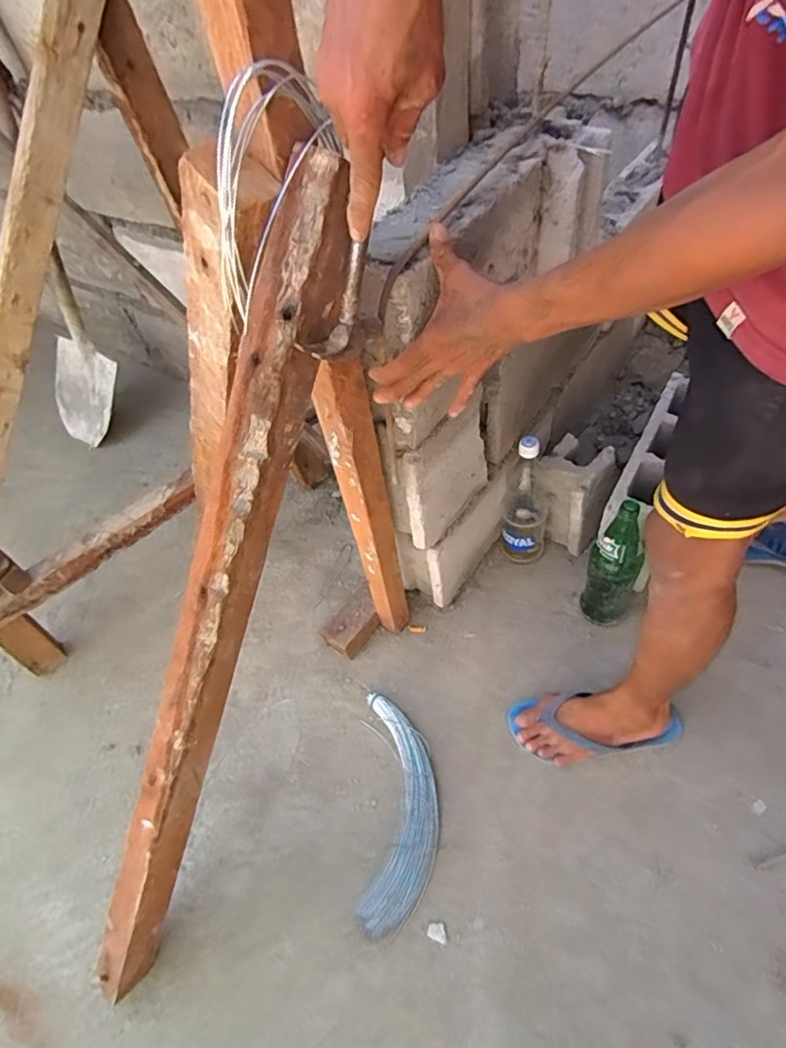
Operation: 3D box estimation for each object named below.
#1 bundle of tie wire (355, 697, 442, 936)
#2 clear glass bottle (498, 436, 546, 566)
[{"bbox_3d":[0.012,0.418,0.802,0.109,0.033,0.310,-3,52,6],"label":"bundle of tie wire"},{"bbox_3d":[0.237,-0.028,0.957,0.082,0.301,0.073,9,55,15],"label":"clear glass bottle"}]

